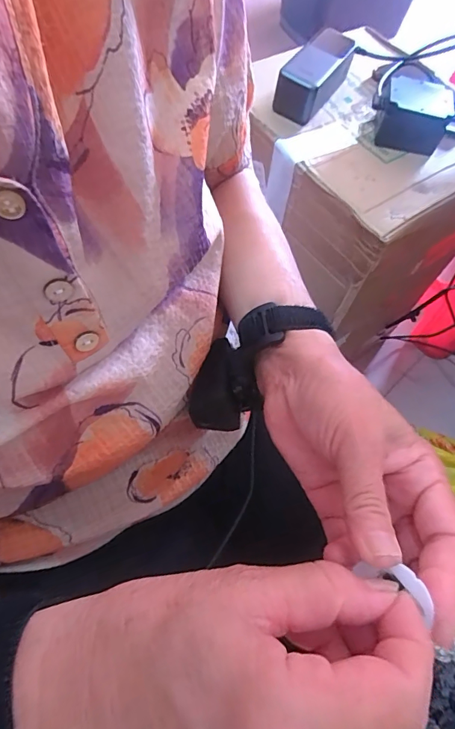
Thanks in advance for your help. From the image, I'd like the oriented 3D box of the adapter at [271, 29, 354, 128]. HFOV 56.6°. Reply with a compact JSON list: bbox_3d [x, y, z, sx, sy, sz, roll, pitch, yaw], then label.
[{"bbox_3d":[0.109,-0.365,0.536,0.052,0.057,0.121,31,65,12],"label":"adapter"}]

